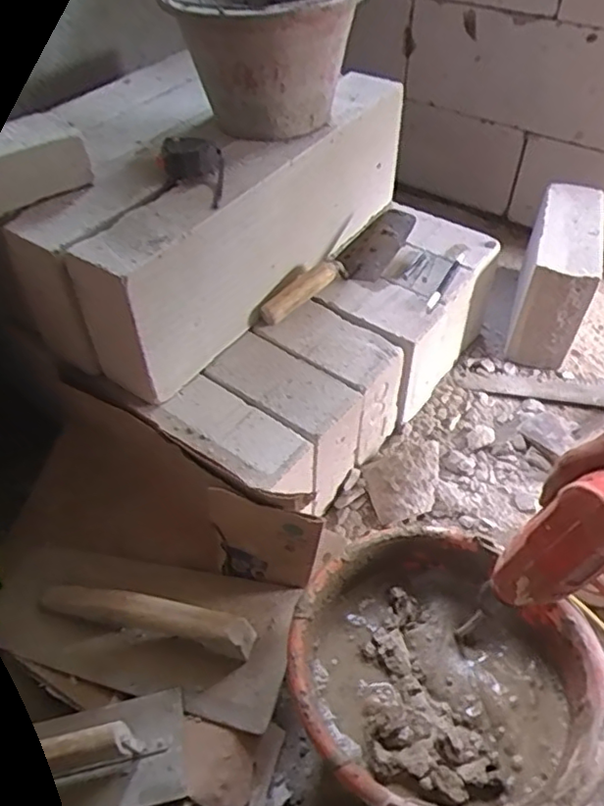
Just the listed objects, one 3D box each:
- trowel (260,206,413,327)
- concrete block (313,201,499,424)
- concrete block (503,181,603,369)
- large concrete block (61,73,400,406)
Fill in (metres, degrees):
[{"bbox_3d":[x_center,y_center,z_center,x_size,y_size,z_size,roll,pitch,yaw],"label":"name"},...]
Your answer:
[{"bbox_3d":[0.060,-0.203,0.920,0.073,0.058,0.292,35,57,28],"label":"trowel"},{"bbox_3d":[0.170,-0.152,1.015,0.208,0.208,0.317,27,54,23],"label":"concrete block"},{"bbox_3d":[0.451,-0.227,1.090,0.101,0.197,0.293,14,50,13],"label":"concrete block"},{"bbox_3d":[-0.047,-0.258,0.870,0.101,0.205,0.587,29,54,24],"label":"large concrete block"}]

